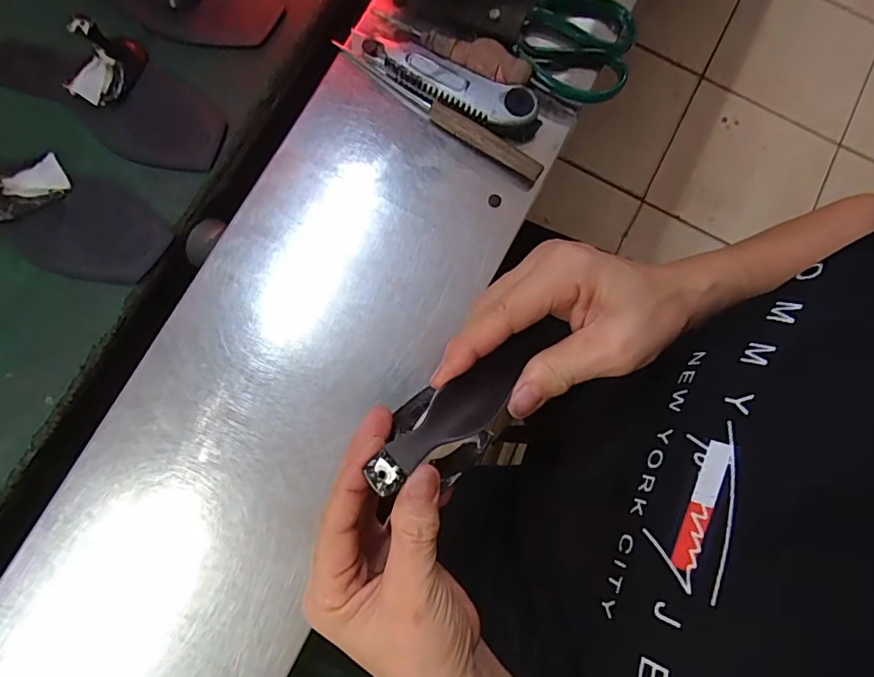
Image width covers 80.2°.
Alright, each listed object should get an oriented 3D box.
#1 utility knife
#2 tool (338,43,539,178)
[{"bbox_3d":[0.010,-0.208,0.430,0.154,0.023,0.040,23,80,2],"label":"utility knife"},{"bbox_3d":[-0.003,-0.189,0.429,0.204,0.017,0.015,35,81,4],"label":"tool"}]

